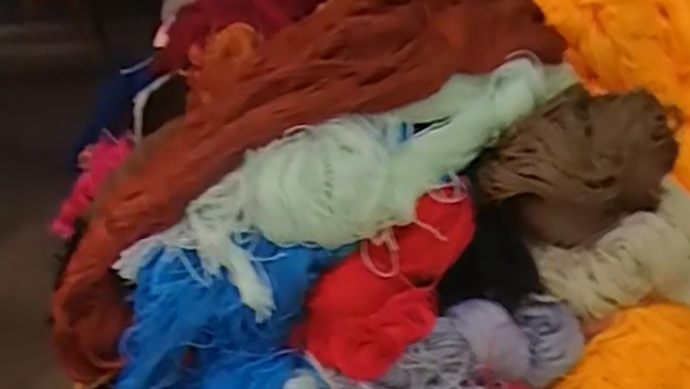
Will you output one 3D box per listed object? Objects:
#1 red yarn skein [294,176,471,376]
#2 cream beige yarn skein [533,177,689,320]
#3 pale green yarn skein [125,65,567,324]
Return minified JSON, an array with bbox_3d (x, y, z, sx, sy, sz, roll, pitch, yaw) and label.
[{"bbox_3d":[0.041,0.059,0.529,0.171,0.056,0.061,-47,41,-12],"label":"red yarn skein"},{"bbox_3d":[0.256,0.054,0.589,0.195,0.073,0.079,-11,26,-24],"label":"cream beige yarn skein"},{"bbox_3d":[0.028,-0.027,0.564,0.409,0.082,0.109,-26,32,-18],"label":"pale green yarn skein"}]

